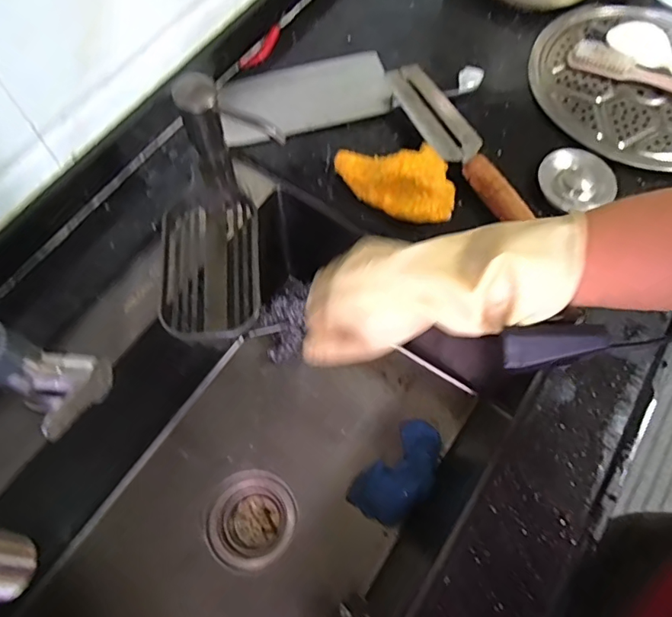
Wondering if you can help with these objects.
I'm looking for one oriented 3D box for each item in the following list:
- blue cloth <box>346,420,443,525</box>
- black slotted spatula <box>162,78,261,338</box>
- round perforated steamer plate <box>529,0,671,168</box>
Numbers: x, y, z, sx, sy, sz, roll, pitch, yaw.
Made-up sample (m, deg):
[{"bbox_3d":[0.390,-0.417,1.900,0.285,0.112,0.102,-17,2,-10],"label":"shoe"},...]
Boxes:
[{"bbox_3d":[0.086,0.204,0.633,0.079,0.042,0.141,40,73,15],"label":"blue cloth"},{"bbox_3d":[-0.122,-0.085,0.475,0.085,0.091,0.227,-1,86,-1],"label":"black slotted spatula"},{"bbox_3d":[0.388,-0.290,0.631,0.269,0.018,0.273,0,65,-1],"label":"round perforated steamer plate"}]

